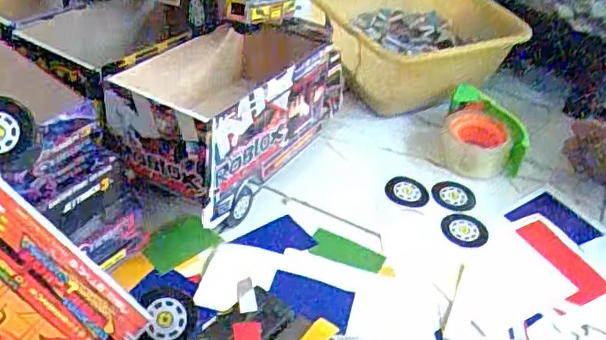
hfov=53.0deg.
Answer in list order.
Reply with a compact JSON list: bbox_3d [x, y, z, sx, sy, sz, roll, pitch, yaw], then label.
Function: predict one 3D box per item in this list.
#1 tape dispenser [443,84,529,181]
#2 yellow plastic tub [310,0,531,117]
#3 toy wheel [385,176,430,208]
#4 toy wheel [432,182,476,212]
[{"bbox_3d":[0.247,-0.045,0.835,0.108,0.062,0.114,13,42,9],"label":"tape dispenser"},{"bbox_3d":[0.165,-0.209,0.960,0.255,0.118,0.283,-16,45,-22],"label":"yellow plastic tub"},{"bbox_3d":[0.137,0.028,0.793,0.056,0.012,0.049,11,41,7],"label":"toy wheel"},{"bbox_3d":[0.197,0.034,0.794,0.055,0.006,0.049,7,41,2],"label":"toy wheel"}]

